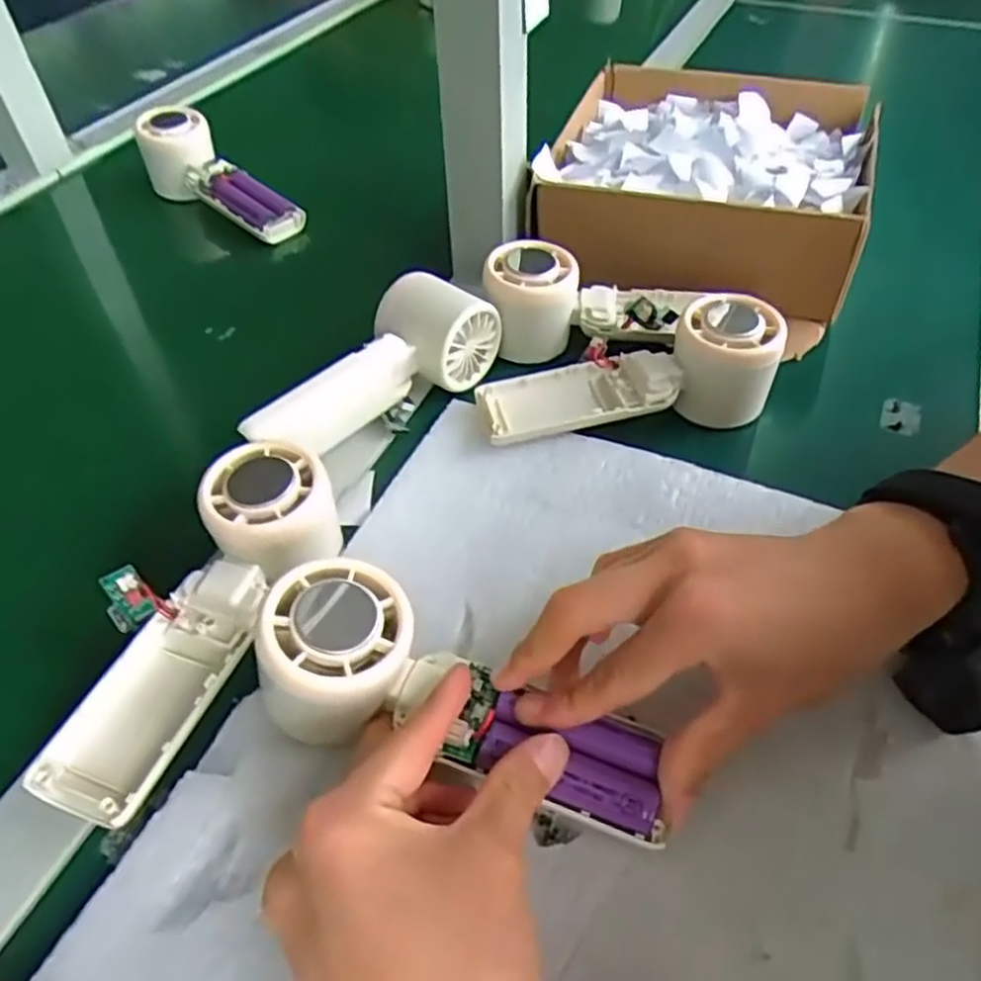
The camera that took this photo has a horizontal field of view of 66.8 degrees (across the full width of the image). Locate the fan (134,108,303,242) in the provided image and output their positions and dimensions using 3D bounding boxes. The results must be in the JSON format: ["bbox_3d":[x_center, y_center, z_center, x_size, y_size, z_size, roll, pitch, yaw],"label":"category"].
[{"bbox_3d":[-0.217,-0.246,0.599,0.162,0.055,0.046,37,58,15],"label":"fan"}]

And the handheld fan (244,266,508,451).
[{"bbox_3d":[-0.062,-0.060,0.404,0.053,0.046,0.153,27,55,24],"label":"handheld fan"}]

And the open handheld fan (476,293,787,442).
[{"bbox_3d":[0.079,-0.057,0.416,0.167,0.058,0.064,-12,48,8],"label":"open handheld fan"}]

